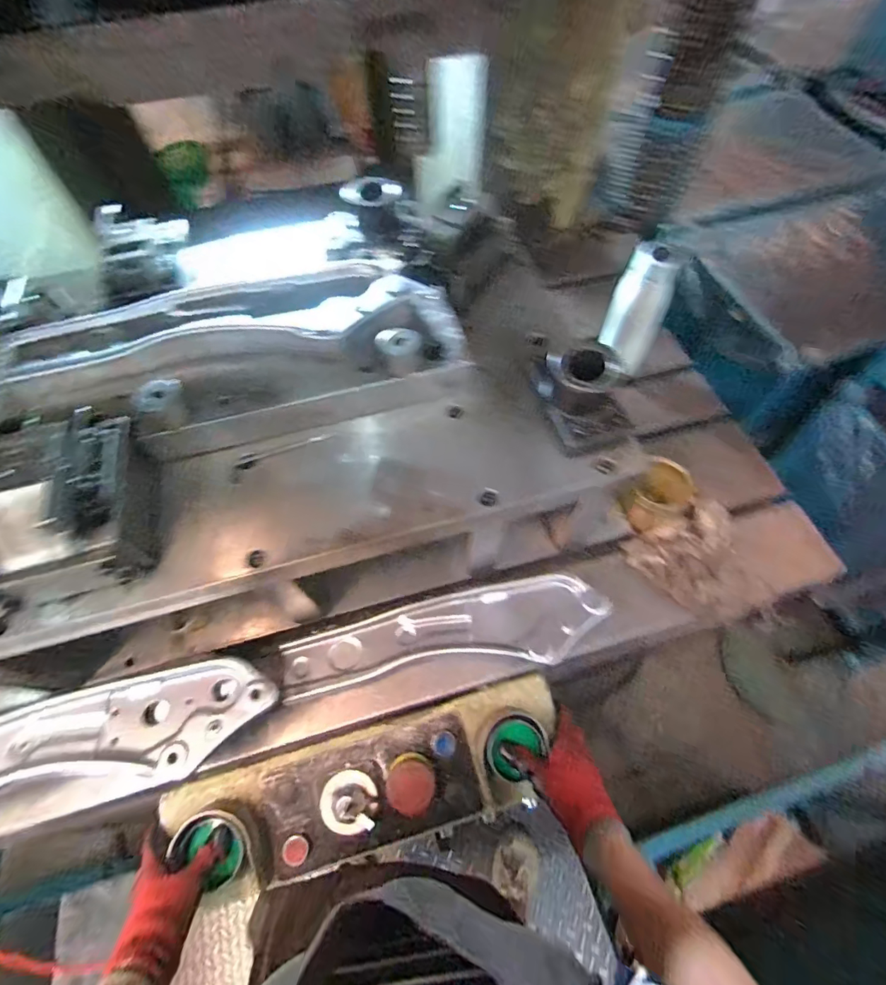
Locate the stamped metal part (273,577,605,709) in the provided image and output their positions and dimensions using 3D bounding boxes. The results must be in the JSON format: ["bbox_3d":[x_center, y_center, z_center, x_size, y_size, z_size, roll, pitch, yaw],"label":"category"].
[{"bbox_3d":[0.006,0.196,0.627,0.436,0.045,0.111,-9,60,-3],"label":"stamped metal part"}]

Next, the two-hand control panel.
[{"bbox_3d":[-0.087,0.368,0.573,0.482,0.075,0.134,-15,61,-7],"label":"two-hand control panel"}]

